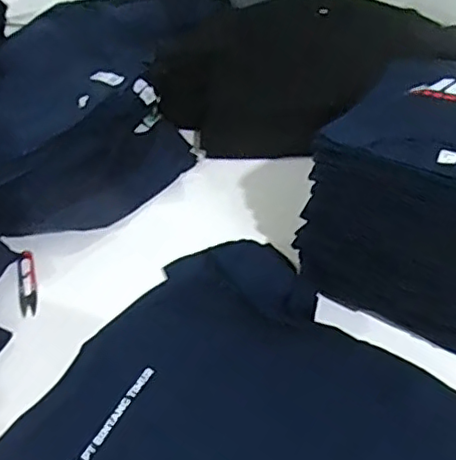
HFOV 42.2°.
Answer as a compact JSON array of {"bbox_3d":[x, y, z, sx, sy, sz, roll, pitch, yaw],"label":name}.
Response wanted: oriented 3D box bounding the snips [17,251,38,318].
[{"bbox_3d":[-0.295,0.076,0.865,0.025,0.007,0.122,-14,46,-12],"label":"snips"}]

